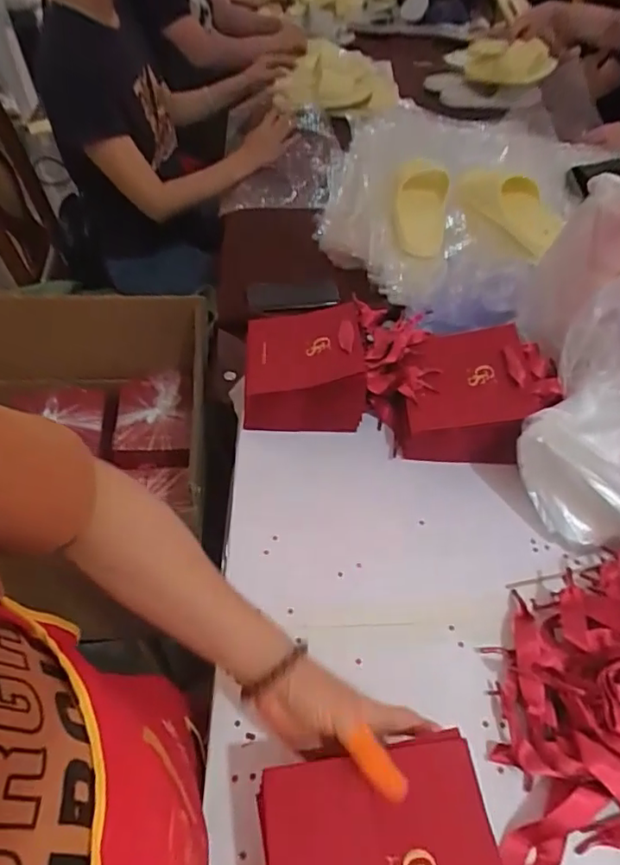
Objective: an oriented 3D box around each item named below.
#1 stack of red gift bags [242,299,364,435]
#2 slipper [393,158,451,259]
[{"bbox_3d":[-0.009,-0.086,0.696,0.137,0.090,0.145,0,49,-2],"label":"stack of red gift bags"},{"bbox_3d":[0.208,-0.410,1.062,0.099,0.190,0.051,9,50,6],"label":"slipper"}]

